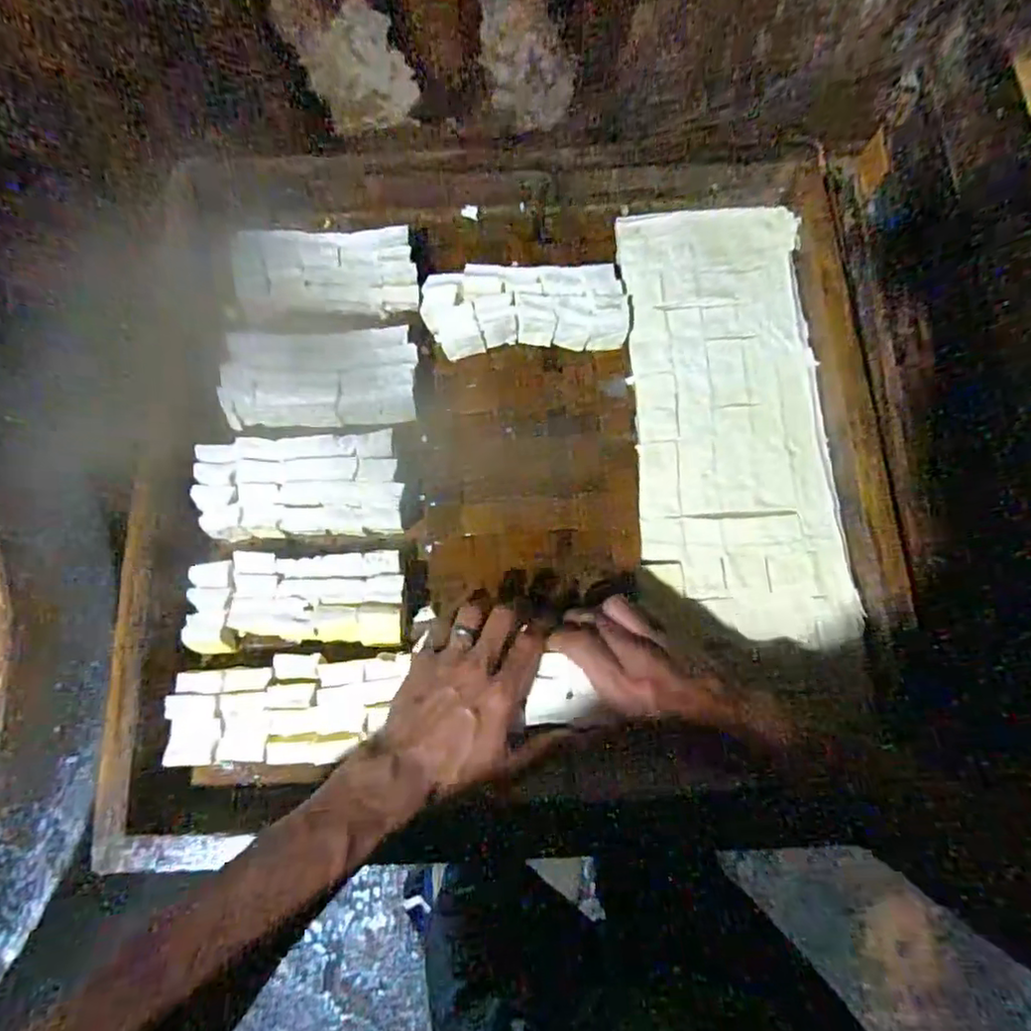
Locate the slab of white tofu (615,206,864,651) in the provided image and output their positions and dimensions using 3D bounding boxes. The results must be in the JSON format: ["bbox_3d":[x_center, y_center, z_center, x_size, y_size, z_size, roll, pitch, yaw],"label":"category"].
[{"bbox_3d":[0.189,-0.097,0.555,0.163,0.018,0.407,0,74,-2],"label":"slab of white tofu"}]

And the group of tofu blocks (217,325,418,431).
[{"bbox_3d":[-0.175,-0.120,0.557,0.165,0.046,0.075,-6,74,0],"label":"group of tofu blocks"}]

